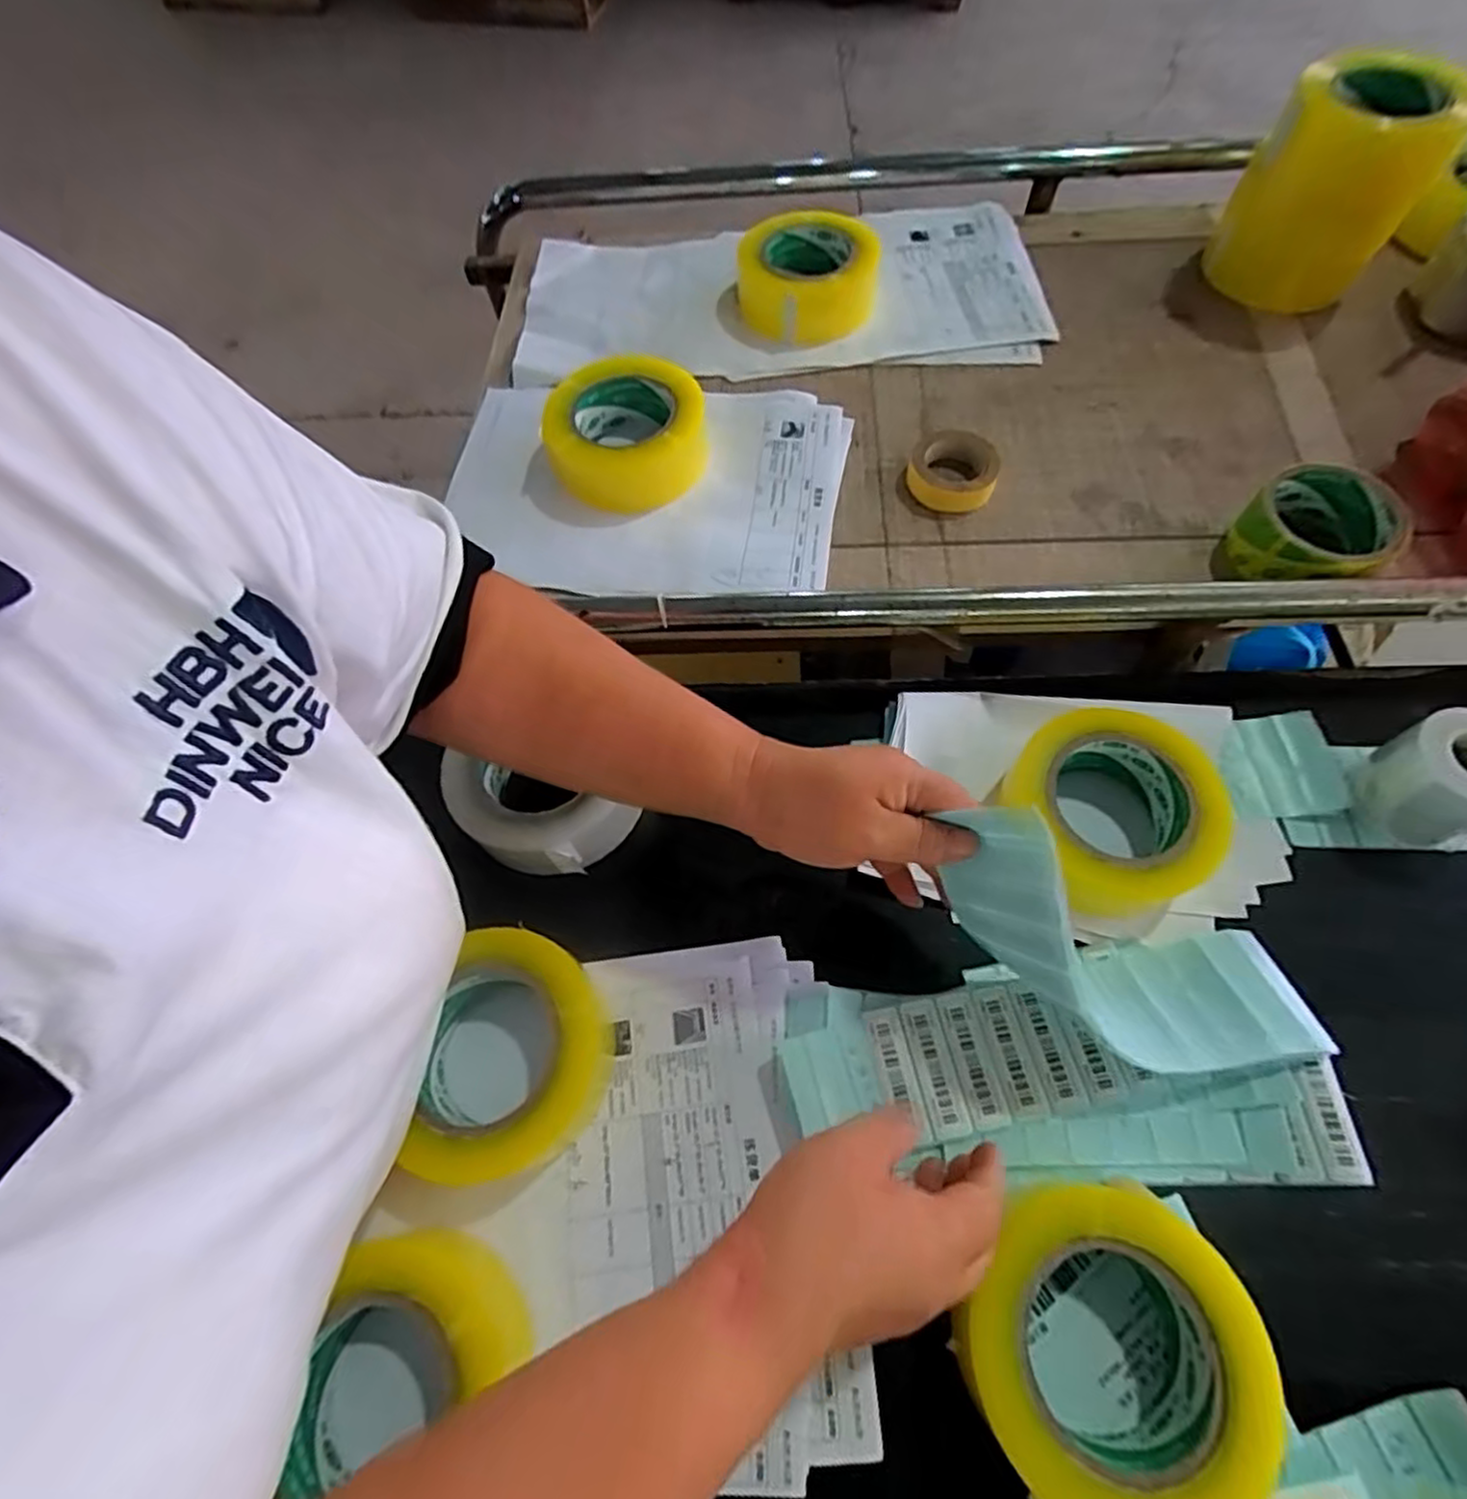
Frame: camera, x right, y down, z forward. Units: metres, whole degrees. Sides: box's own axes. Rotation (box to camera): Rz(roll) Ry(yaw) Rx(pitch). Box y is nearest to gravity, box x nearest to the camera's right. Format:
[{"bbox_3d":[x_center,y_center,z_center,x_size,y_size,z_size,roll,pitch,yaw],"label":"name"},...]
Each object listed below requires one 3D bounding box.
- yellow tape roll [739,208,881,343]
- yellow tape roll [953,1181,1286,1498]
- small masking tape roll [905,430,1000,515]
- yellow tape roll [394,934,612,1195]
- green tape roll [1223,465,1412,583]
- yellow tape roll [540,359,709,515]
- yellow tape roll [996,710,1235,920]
[{"bbox_3d":[0.067,-0.452,0.677,0.123,0.068,0.117,-2,64,3],"label":"yellow tape roll"},{"bbox_3d":[0.172,0.275,0.333,0.117,0.060,0.128,-2,64,3],"label":"yellow tape roll"},{"bbox_3d":[0.178,-0.225,0.581,0.069,0.023,0.071,-2,64,3],"label":"small masking tape roll"},{"bbox_3d":[-0.134,0.174,0.408,0.120,0.045,0.128,-1,63,2],"label":"yellow tape roll"},{"bbox_3d":[0.418,-0.152,0.521,0.106,0.049,0.094,-35,66,-13],"label":"green tape roll"},{"bbox_3d":[-0.089,-0.255,0.584,0.126,0.057,0.115,-2,64,3],"label":"yellow tape roll"},{"bbox_3d":[0.243,0.040,0.460,0.115,0.066,0.121,-2,64,3],"label":"yellow tape roll"}]

